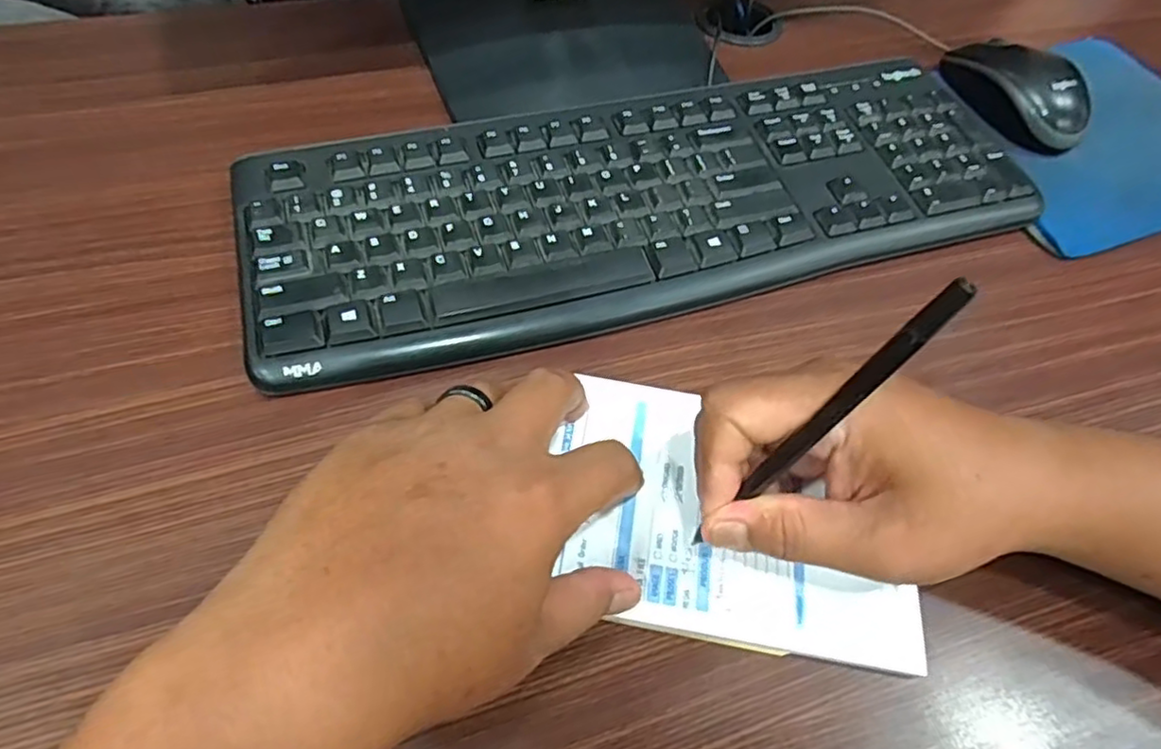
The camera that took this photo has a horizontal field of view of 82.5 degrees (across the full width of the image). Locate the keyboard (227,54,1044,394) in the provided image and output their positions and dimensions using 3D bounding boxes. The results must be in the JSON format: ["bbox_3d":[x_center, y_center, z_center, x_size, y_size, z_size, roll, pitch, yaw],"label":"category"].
[{"bbox_3d":[0.040,-0.101,0.373,0.431,0.021,0.149,-14,61,-13],"label":"keyboard"}]

